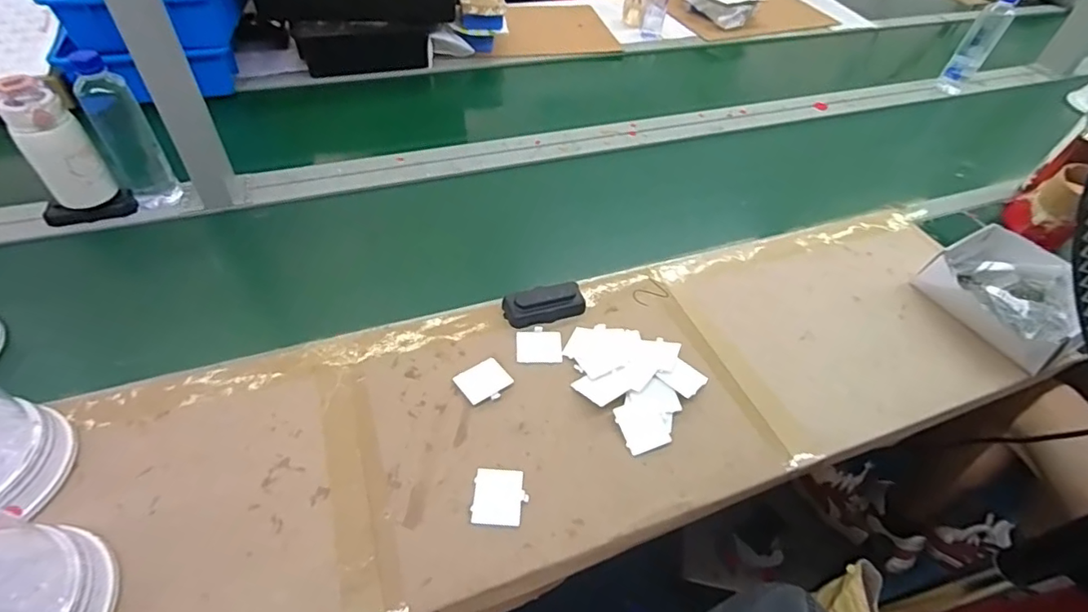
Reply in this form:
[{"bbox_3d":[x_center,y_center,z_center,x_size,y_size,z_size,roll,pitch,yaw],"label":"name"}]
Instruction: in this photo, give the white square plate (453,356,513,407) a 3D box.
[{"bbox_3d":[-0.069,0.089,0.617,0.058,0.004,0.051,-29,57,-27],"label":"white square plate"}]

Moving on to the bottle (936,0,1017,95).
[{"bbox_3d":[0.980,-0.594,1.192,0.066,0.197,0.055,36,55,24],"label":"bottle"}]

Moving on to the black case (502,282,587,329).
[{"bbox_3d":[0.002,-0.004,0.700,0.106,0.025,0.048,-16,52,-19],"label":"black case"}]

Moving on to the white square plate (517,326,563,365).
[{"bbox_3d":[-0.006,0.050,0.665,0.057,0.004,0.052,1,49,-5],"label":"white square plate"}]

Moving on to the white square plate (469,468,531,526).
[{"bbox_3d":[-0.045,0.192,0.532,0.052,0.006,0.054,4,49,-2],"label":"white square plate"}]

